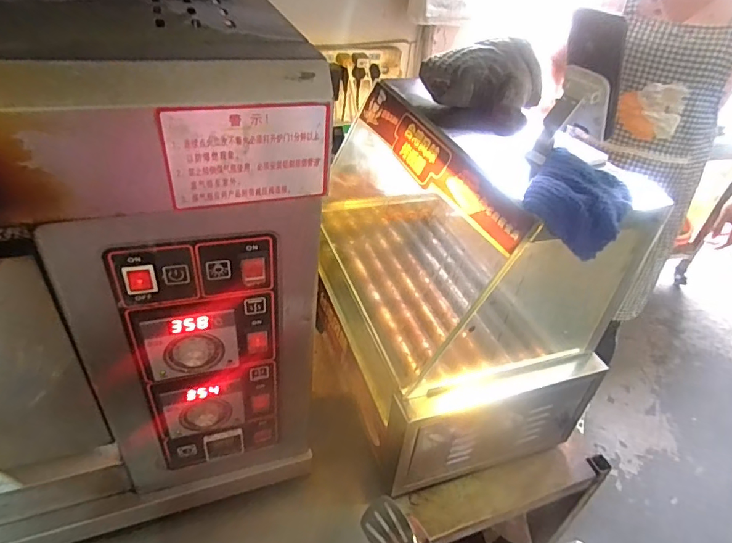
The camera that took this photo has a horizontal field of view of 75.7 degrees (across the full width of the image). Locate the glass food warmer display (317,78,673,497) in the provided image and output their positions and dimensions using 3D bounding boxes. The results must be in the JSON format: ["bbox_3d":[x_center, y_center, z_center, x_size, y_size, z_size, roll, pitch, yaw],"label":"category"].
[{"bbox_3d":[0.113,-0.039,0.834,0.322,0.450,0.581,-9,40,-20],"label":"glass food warmer display"}]

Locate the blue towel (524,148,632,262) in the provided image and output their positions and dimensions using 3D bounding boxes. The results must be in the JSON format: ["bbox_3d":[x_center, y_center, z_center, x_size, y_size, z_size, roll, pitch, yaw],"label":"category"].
[{"bbox_3d":[0.246,-0.082,0.552,0.107,0.059,0.138,22,40,18],"label":"blue towel"}]

